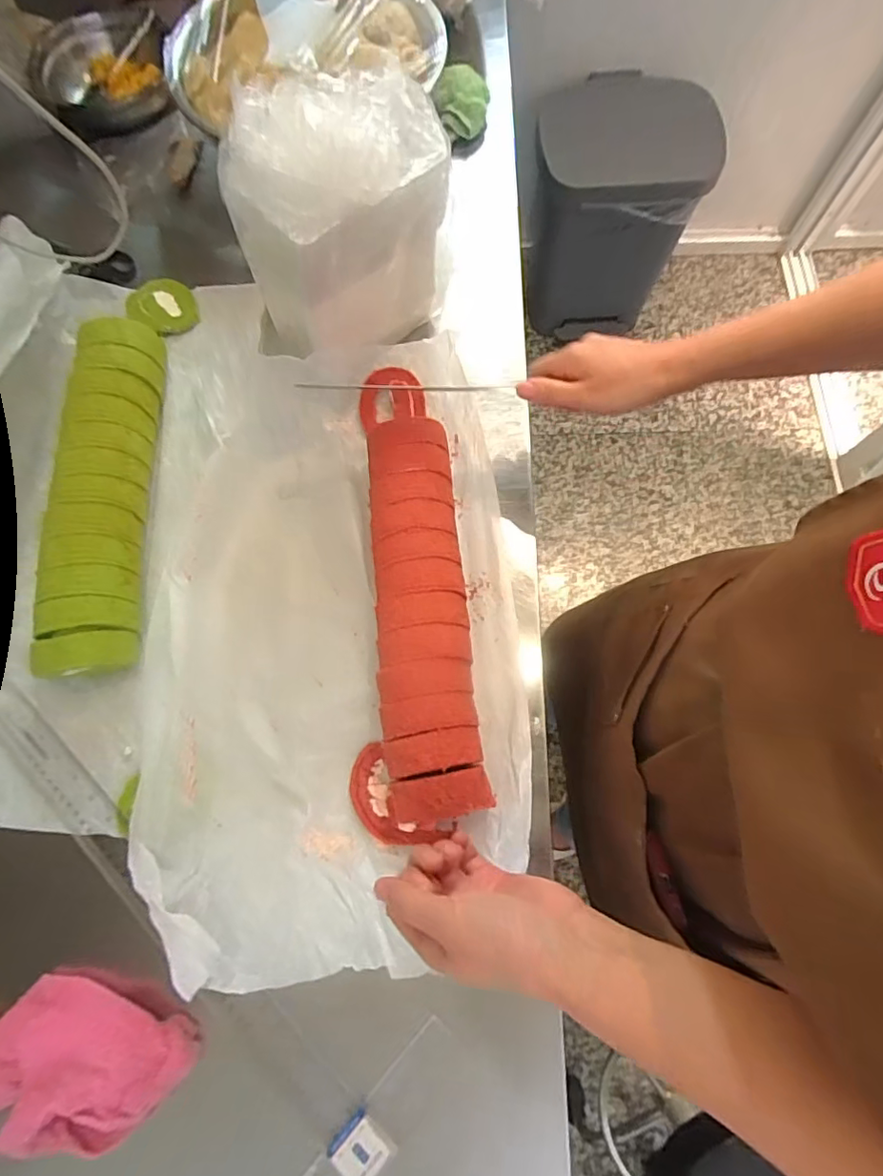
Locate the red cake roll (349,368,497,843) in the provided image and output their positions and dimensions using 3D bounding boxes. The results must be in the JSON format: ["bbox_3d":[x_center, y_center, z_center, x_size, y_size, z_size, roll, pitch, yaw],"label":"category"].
[{"bbox_3d":[-0.030,0.001,0.485,0.105,0.066,0.413,-4,76,0],"label":"red cake roll"}]

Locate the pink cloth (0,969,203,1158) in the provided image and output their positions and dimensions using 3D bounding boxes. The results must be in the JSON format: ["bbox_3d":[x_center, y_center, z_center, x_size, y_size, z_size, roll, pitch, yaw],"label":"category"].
[{"bbox_3d":[-0.280,0.360,0.411,0.170,0.031,0.099,11,74,4],"label":"pink cloth"}]

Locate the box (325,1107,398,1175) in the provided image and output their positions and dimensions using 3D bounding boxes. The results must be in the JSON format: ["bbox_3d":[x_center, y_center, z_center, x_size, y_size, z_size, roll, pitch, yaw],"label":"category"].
[{"bbox_3d":[-0.059,0.416,0.401,0.038,0.006,0.038,39,78,11],"label":"box"}]

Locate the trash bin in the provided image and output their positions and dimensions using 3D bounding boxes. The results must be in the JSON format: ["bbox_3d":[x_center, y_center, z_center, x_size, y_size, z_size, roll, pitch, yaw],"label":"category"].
[{"bbox_3d":[0.385,-0.915,1.329,0.345,0.444,0.345,2,74,2],"label":"trash bin"}]

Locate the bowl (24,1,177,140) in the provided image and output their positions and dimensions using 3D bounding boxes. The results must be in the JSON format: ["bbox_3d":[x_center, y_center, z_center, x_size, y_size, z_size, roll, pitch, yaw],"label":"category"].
[{"bbox_3d":[-0.445,-0.689,0.720,0.153,0.052,0.153,-13,74,-2],"label":"bowl"}]

